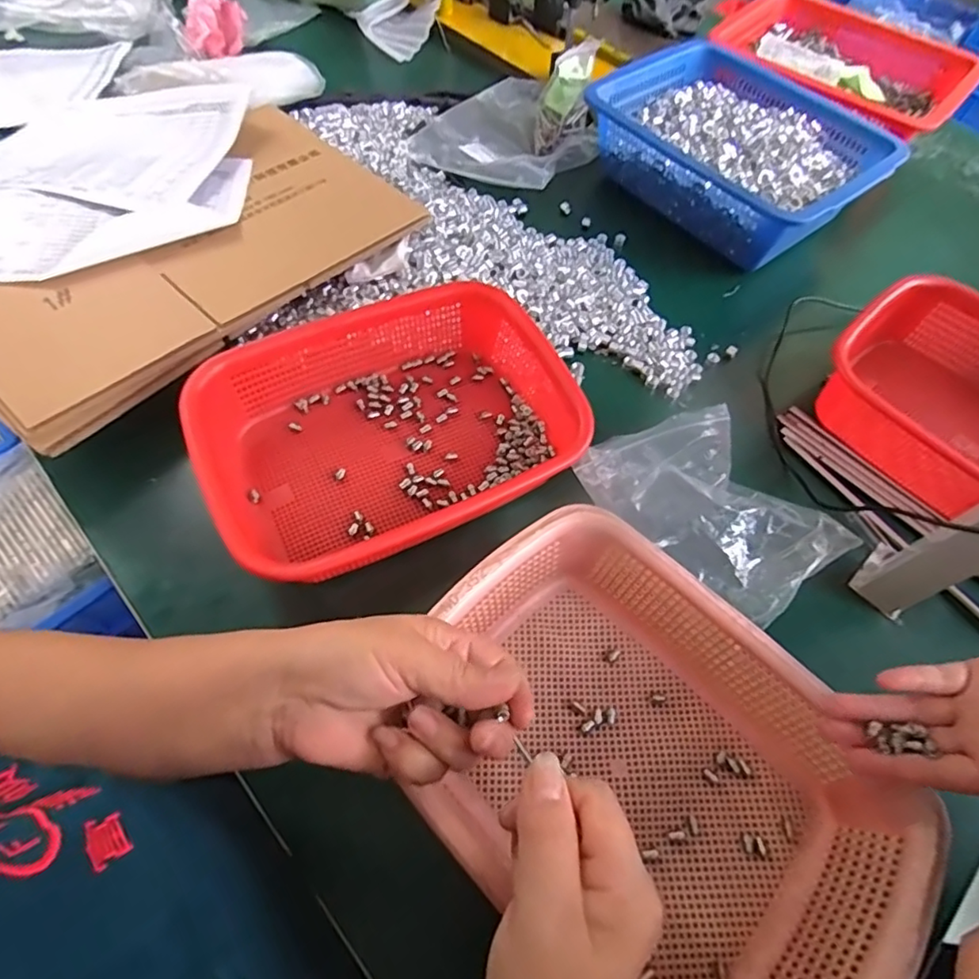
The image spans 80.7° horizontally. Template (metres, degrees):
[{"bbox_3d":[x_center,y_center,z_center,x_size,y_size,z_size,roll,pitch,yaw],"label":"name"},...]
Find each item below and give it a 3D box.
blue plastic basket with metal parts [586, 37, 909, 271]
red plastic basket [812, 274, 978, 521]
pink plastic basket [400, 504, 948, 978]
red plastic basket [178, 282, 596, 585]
[{"bbox_3d":[0.302,-0.410,0.703,0.243,0.093,0.313,-37,68,-21],"label":"blue plastic basket with metal parts"},{"bbox_3d":[0.466,-0.067,0.531,0.198,0.081,0.284,-34,67,-20],"label":"red plastic basket"},{"bbox_3d":[0.092,0.168,0.360,0.296,0.076,0.224,40,66,18],"label":"pink plastic basket"},{"bbox_3d":[-0.071,-0.052,0.479,0.311,0.069,0.211,-24,64,-16],"label":"red plastic basket"}]

